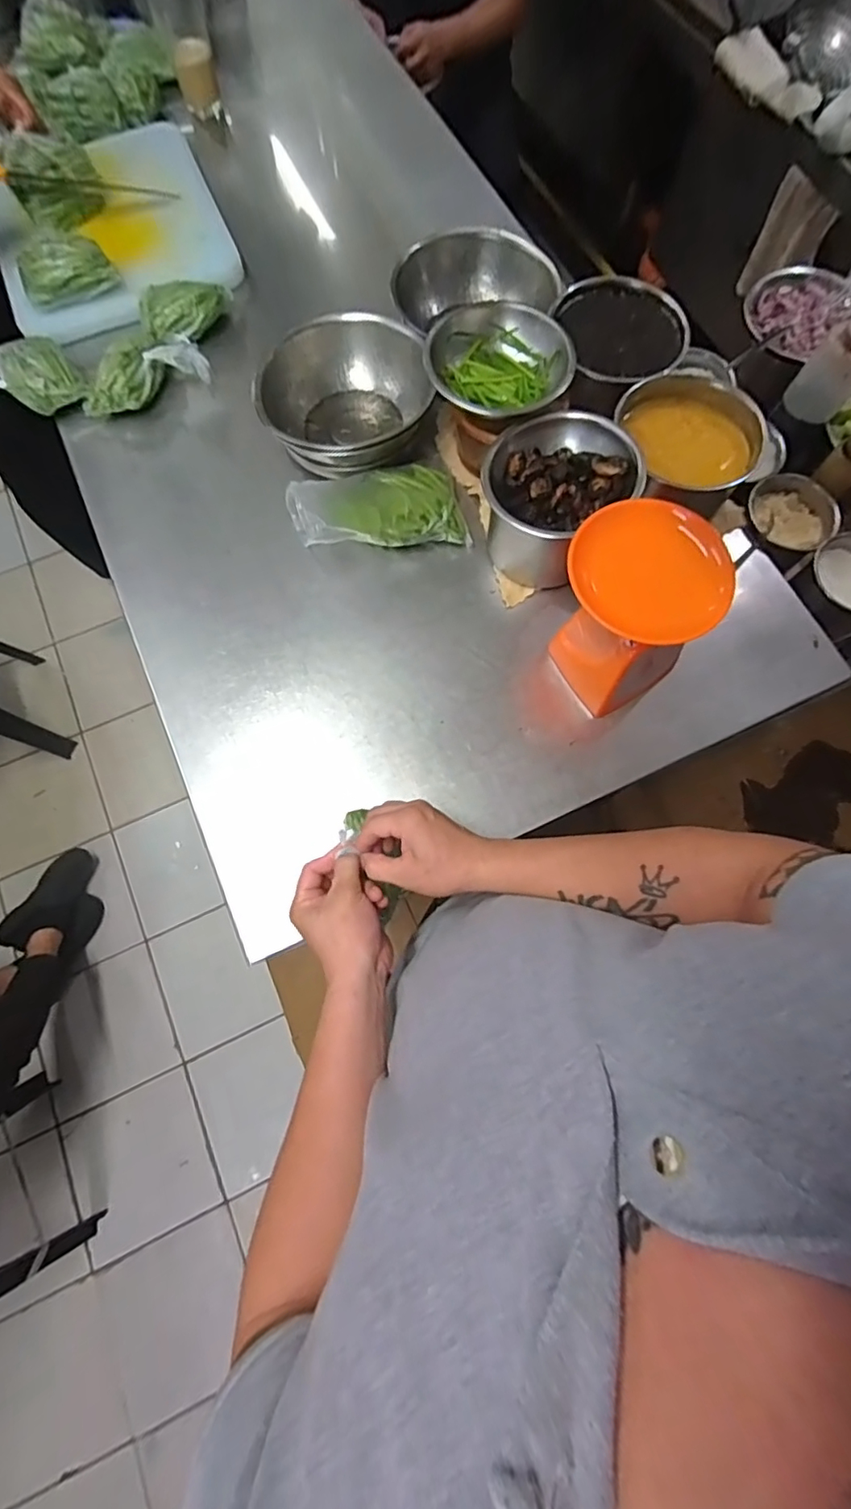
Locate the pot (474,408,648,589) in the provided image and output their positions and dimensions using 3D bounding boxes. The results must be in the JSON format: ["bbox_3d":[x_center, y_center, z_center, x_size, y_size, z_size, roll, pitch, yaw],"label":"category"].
[{"bbox_3d":[0.150,-0.291,0.689,0.168,0.138,0.147,22,75,7],"label":"pot"}]

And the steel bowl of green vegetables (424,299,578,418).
[{"bbox_3d":[0.088,-0.464,0.685,0.170,0.069,0.143,-19,85,-2],"label":"steel bowl of green vegetables"}]

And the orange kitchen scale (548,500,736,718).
[{"bbox_3d":[0.219,-0.154,0.628,0.139,0.185,0.153,-39,77,-10],"label":"orange kitchen scale"}]

